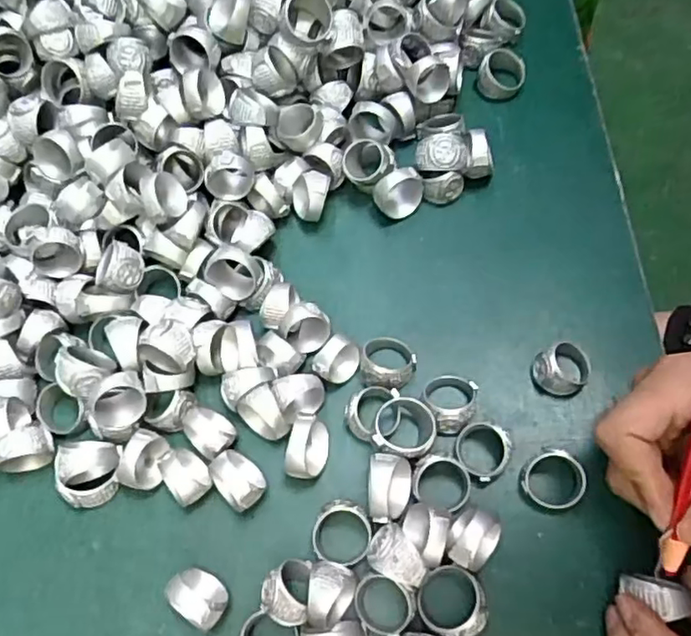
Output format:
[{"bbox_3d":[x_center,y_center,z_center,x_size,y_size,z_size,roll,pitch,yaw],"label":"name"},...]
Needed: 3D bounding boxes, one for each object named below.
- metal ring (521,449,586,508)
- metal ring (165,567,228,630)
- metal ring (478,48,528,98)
[{"bbox_3d":[0.089,0.069,0.266,0.023,0.019,0.024,-2,64,4],"label":"metal ring"},{"bbox_3d":[-0.060,0.116,0.259,0.027,0.023,0.017,39,73,20],"label":"metal ring"},{"bbox_3d":[0.093,-0.145,0.370,0.027,0.016,0.026,-2,64,4],"label":"metal ring"}]

